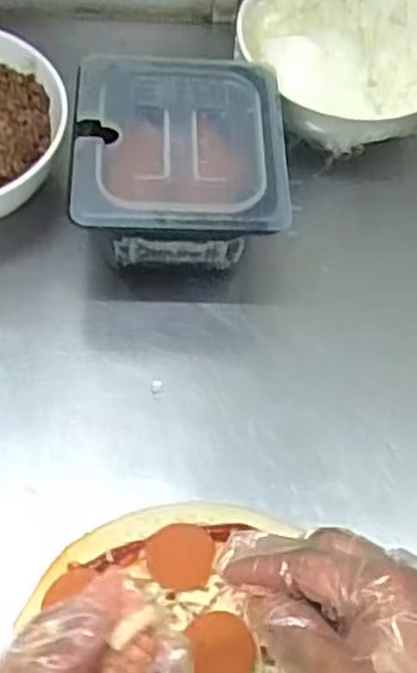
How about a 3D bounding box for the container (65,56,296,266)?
[{"bbox_3d":[-0.025,-0.130,0.620,0.156,0.098,0.174,1,59,-4],"label":"container"}]

